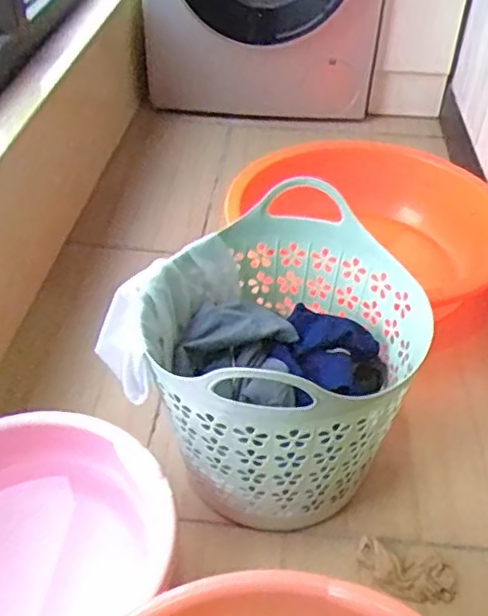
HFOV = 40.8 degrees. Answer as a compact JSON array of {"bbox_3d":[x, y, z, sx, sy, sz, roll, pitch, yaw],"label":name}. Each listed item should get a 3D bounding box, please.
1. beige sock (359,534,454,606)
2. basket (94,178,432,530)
[{"bbox_3d":[0.205,0.339,0.834,0.121,0.017,0.064,13,43,13],"label":"beige sock"},{"bbox_3d":[0.039,0.059,0.853,0.362,0.293,0.335,1,42,-1],"label":"basket"}]

